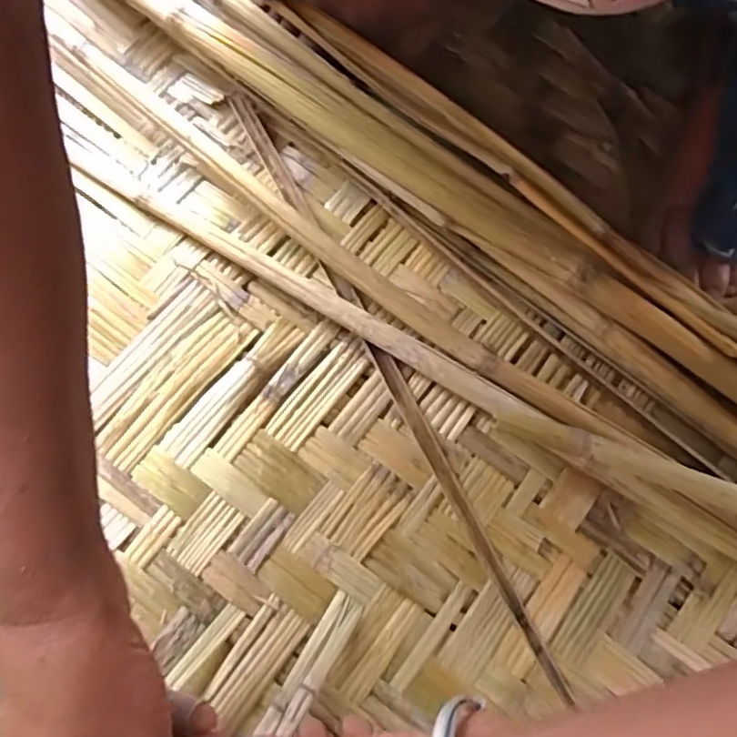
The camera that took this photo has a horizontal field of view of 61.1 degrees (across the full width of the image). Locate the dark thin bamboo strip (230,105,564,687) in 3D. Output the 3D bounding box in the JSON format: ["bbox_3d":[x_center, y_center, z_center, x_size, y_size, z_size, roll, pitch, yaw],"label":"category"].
[{"bbox_3d":[0.006,-0.011,0.380,0.013,0.007,0.413,-24,75,-19],"label":"dark thin bamboo strip"}]

